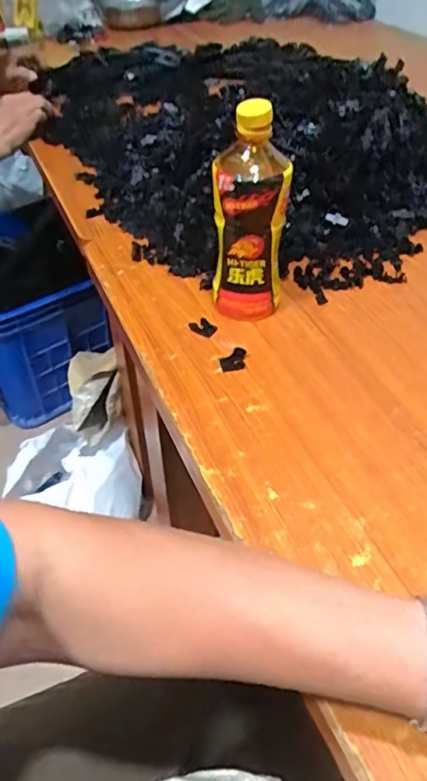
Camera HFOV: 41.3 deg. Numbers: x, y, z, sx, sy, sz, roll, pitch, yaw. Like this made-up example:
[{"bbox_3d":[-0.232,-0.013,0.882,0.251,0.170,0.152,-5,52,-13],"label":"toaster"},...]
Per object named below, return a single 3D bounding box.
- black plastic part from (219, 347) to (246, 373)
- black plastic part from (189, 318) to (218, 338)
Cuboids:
[{"bbox_3d":[0.018,-0.029,0.528,0.024,0.012,0.021,-3,45,-1],"label":"black plastic part"},{"bbox_3d":[-0.010,-0.063,0.566,0.023,0.011,0.020,25,51,25],"label":"black plastic part"}]

